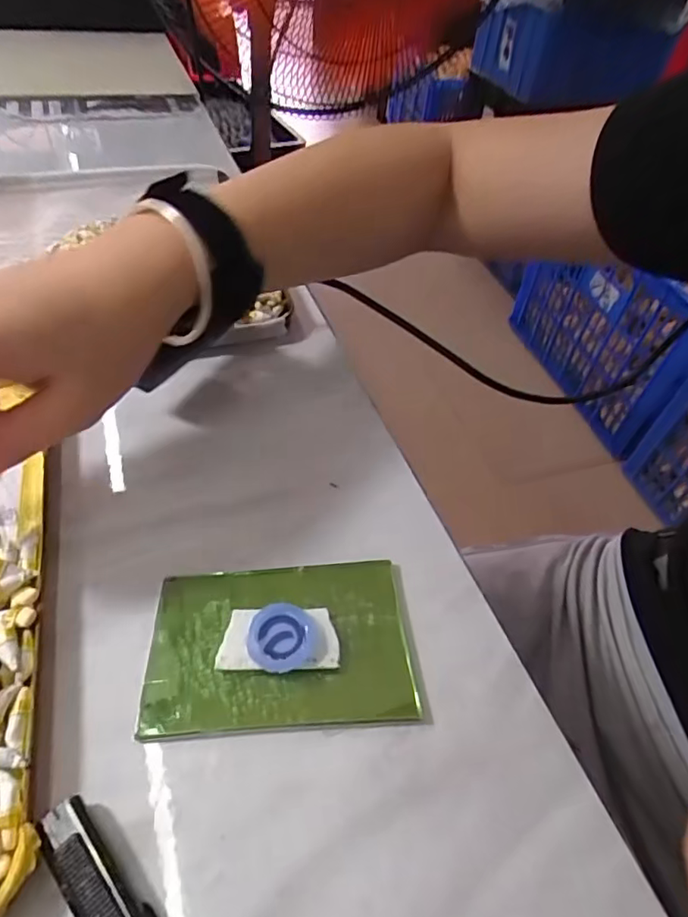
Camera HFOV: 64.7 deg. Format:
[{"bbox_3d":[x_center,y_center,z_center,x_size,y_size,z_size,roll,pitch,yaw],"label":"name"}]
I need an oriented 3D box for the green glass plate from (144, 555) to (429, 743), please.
[{"bbox_3d":[-0.025,0.075,0.222,0.104,0.006,0.066,-1,49,-8],"label":"green glass plate"}]

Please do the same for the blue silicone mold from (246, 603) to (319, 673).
[{"bbox_3d":[-0.025,0.071,0.218,0.027,0.007,0.026,4,49,-4],"label":"blue silicone mold"}]

